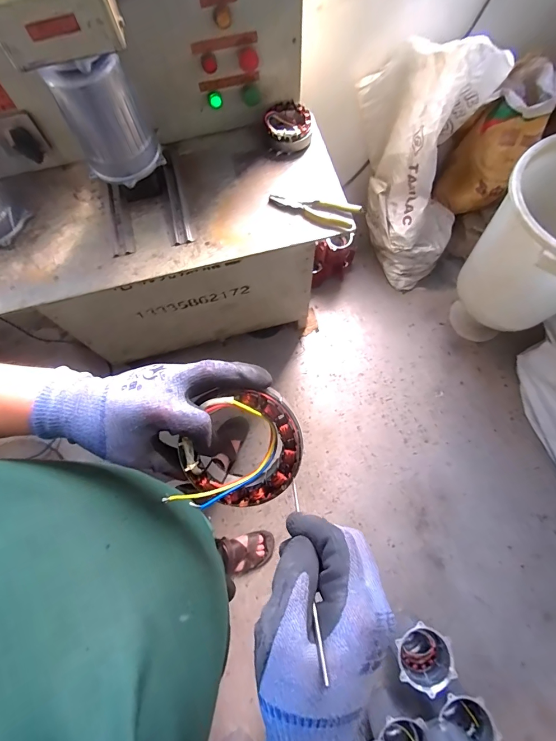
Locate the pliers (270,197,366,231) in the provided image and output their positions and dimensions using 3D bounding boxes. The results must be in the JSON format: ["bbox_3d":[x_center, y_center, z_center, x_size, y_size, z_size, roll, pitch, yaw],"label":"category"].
[{"bbox_3d":[0.080,-0.348,0.774,0.198,0.018,0.061,19,74,8],"label":"pliers"}]

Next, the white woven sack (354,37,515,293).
[{"bbox_3d":[0.489,-0.674,1.312,0.338,0.817,0.351,-23,52,-5],"label":"white woven sack"}]

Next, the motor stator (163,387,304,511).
[{"bbox_3d":[-0.035,0.073,0.338,0.112,0.026,0.110,8,96,-4],"label":"motor stator"}]

